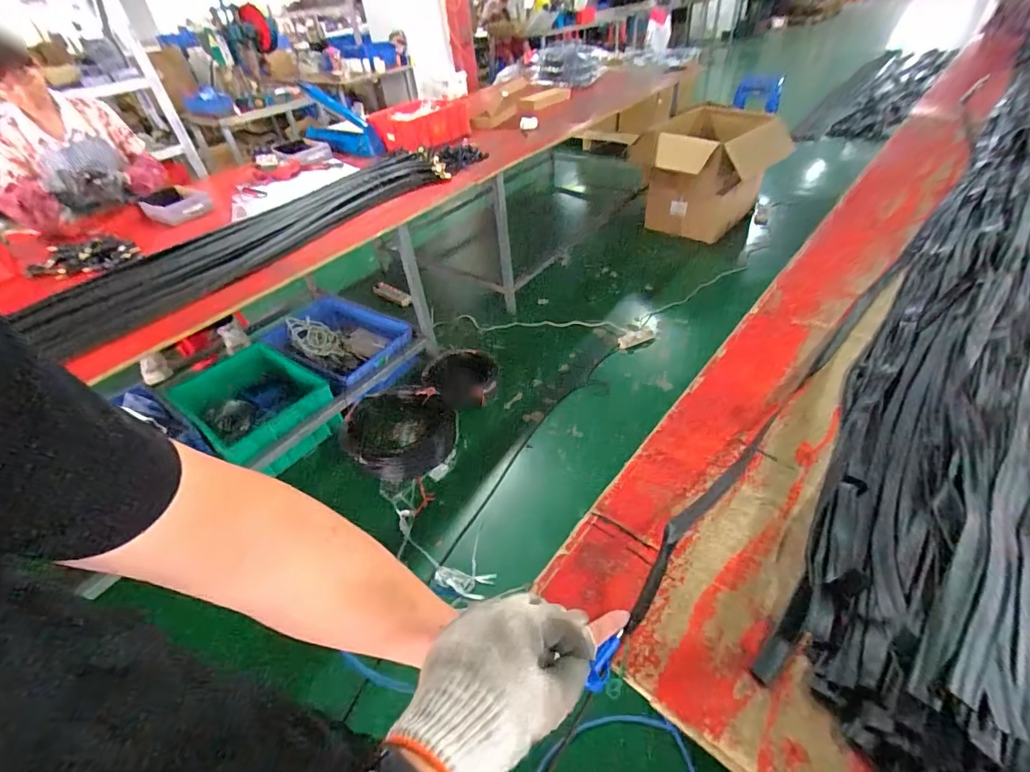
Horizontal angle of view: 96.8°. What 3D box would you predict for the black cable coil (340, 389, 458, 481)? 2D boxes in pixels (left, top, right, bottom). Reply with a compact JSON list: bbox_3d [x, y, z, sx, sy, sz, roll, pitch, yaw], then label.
[{"bbox_3d":[-0.437,0.168,1.764,0.404,0.079,0.405,-1,47,1],"label":"black cable coil"}]

